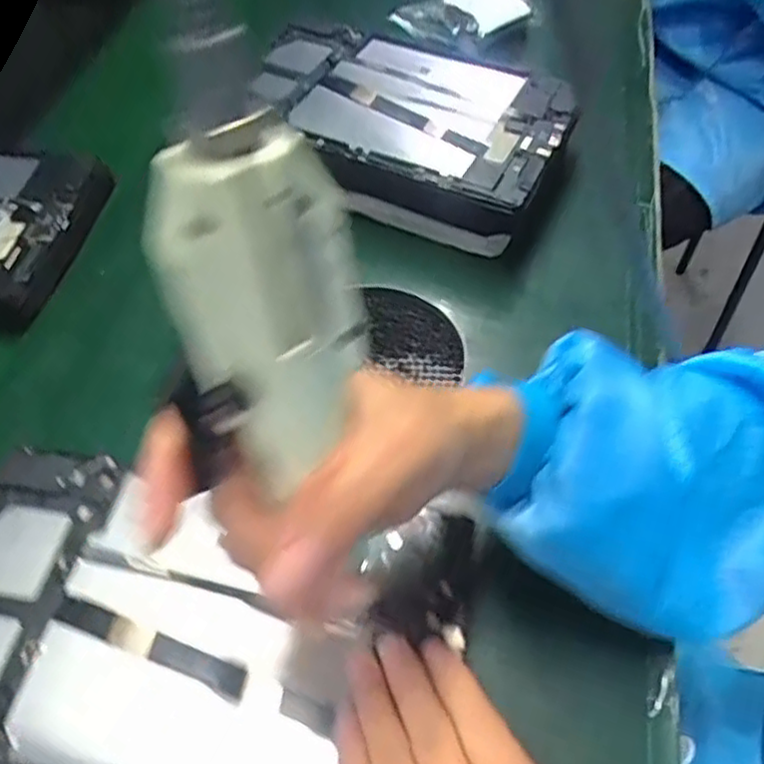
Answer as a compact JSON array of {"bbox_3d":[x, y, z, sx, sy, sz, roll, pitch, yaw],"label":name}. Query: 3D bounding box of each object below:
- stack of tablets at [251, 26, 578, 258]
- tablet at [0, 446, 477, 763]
[{"bbox_3d":[0.016,-0.190,0.510,0.235,0.054,0.140,25,57,18],"label":"stack of tablets"},{"bbox_3d":[-0.087,0.114,0.305,0.237,0.014,0.156,8,54,4],"label":"tablet"}]

